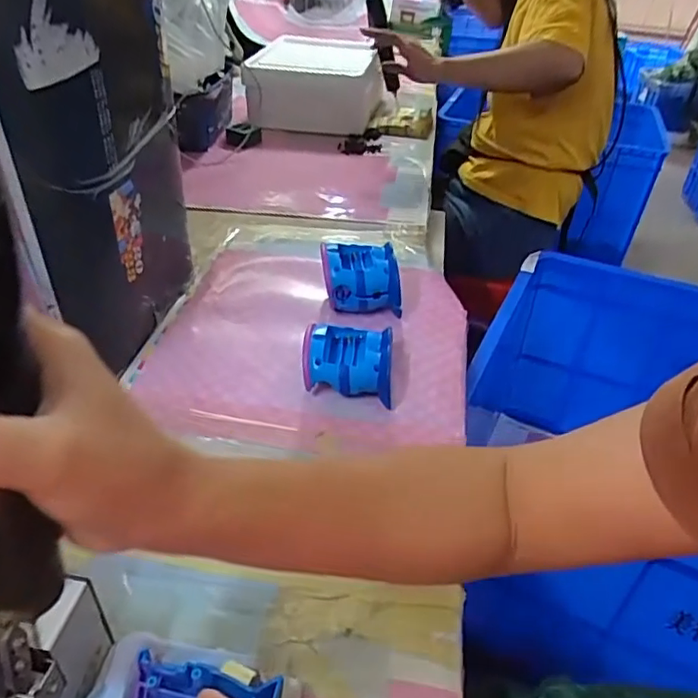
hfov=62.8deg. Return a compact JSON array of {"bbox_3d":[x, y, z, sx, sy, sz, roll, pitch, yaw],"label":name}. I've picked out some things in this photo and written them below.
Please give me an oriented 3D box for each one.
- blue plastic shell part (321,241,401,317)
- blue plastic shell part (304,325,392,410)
[{"bbox_3d":[0.013,-0.076,0.653,0.089,0.068,0.071,2,38,0],"label":"blue plastic shell part"},{"bbox_3d":[0.000,0.011,0.549,0.087,0.041,0.074,7,39,6],"label":"blue plastic shell part"}]

